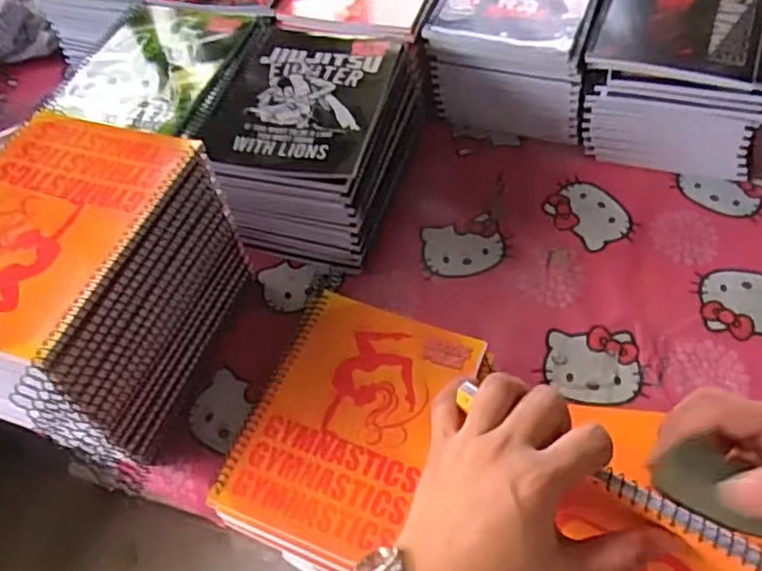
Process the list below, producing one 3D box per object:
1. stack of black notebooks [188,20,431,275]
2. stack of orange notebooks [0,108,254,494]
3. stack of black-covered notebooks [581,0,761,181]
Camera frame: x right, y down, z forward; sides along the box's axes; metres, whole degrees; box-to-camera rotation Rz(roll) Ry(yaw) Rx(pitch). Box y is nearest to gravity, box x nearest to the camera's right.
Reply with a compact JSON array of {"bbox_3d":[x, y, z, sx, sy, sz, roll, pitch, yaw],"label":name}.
[{"bbox_3d":[-0.069,-0.137,0.649,0.167,0.115,0.243,13,57,13],"label":"stack of black notebooks"},{"bbox_3d":[-0.231,0.011,0.521,0.155,0.182,0.209,16,57,15],"label":"stack of orange notebooks"},{"bbox_3d":[0.309,-0.236,0.688,0.165,0.116,0.197,13,57,14],"label":"stack of black-covered notebooks"}]

